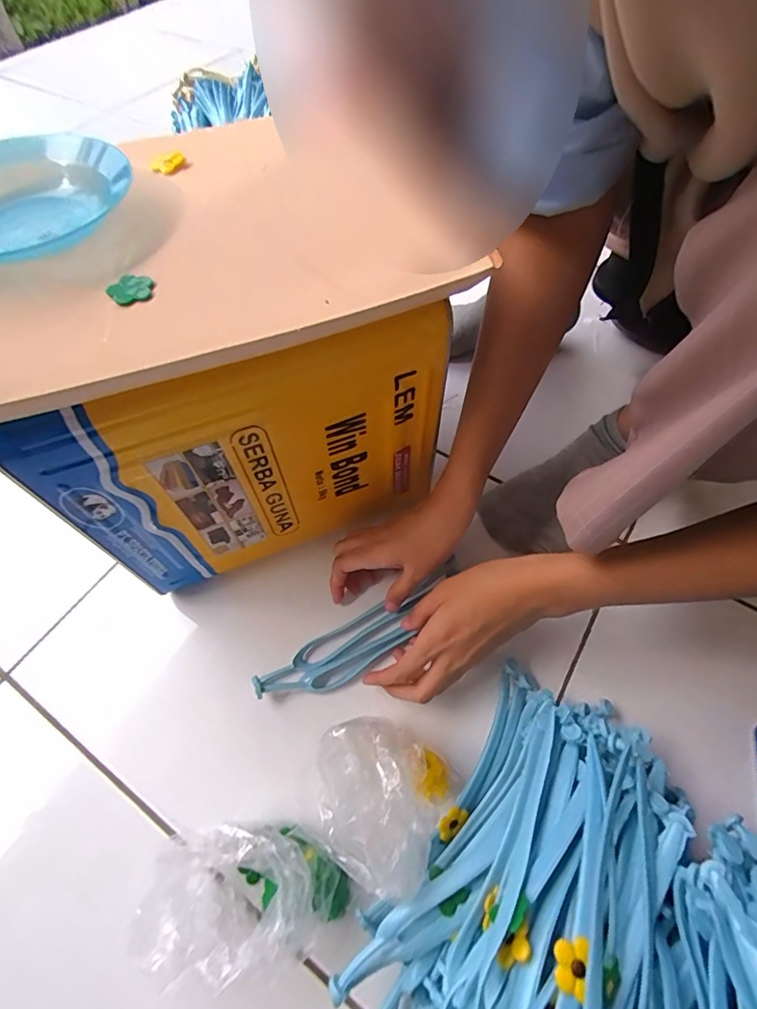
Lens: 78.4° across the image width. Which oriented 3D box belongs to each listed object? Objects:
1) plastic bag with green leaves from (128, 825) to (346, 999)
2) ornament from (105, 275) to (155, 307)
[{"bbox_3d":[-0.088,0.242,0.290,0.124,0.059,0.071,-13,61,-6],"label":"plastic bag with green leaves"},{"bbox_3d":[-0.132,-0.115,0.248,0.021,0.004,0.022,0,60,1],"label":"ornament"}]

